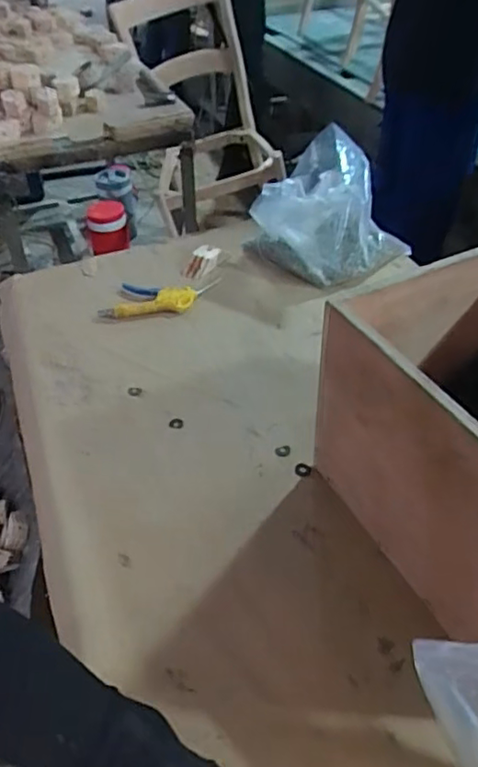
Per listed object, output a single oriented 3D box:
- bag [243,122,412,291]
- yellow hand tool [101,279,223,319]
[{"bbox_3d":[0.141,-0.272,0.967,0.219,0.169,0.161,26,50,29],"label":"bag"},{"bbox_3d":[-0.127,-0.137,0.961,0.173,0.022,0.078,-1,42,3],"label":"yellow hand tool"}]

